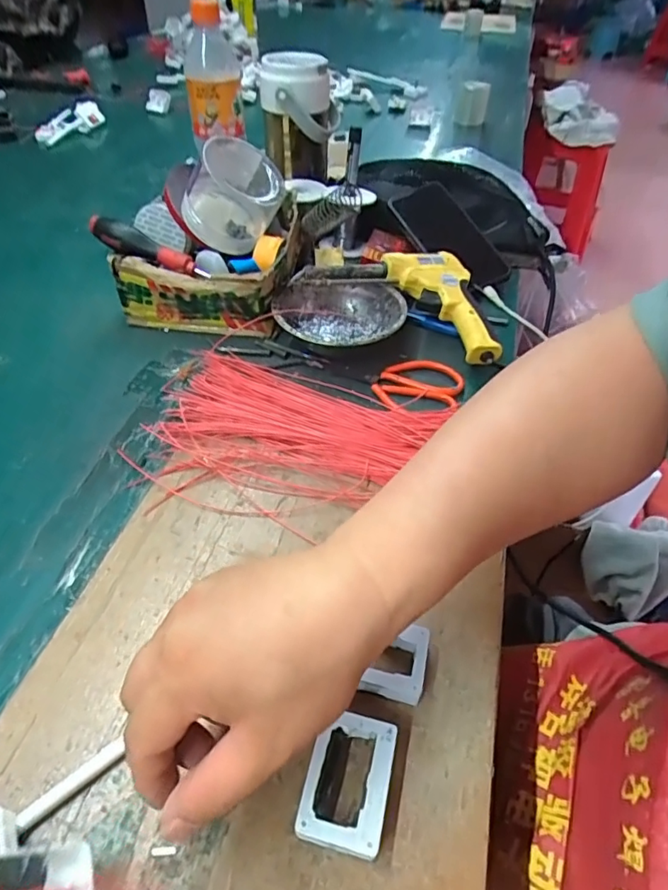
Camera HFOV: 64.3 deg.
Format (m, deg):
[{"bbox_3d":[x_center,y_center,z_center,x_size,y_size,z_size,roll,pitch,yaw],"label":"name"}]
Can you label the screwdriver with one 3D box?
[{"bbox_3d":[-0.178,-0.189,0.509,0.117,0.021,0.020,23,48,-1],"label":"screwdriver"}]

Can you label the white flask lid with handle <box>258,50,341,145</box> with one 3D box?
[{"bbox_3d":[-0.040,-0.423,0.643,0.094,0.078,0.078,-1,46,-2],"label":"white flask lid with handle"}]

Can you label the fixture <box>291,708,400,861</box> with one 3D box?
[{"bbox_3d":[0.007,0.167,0.265,0.040,0.017,0.057,11,47,9],"label":"fixture"}]

